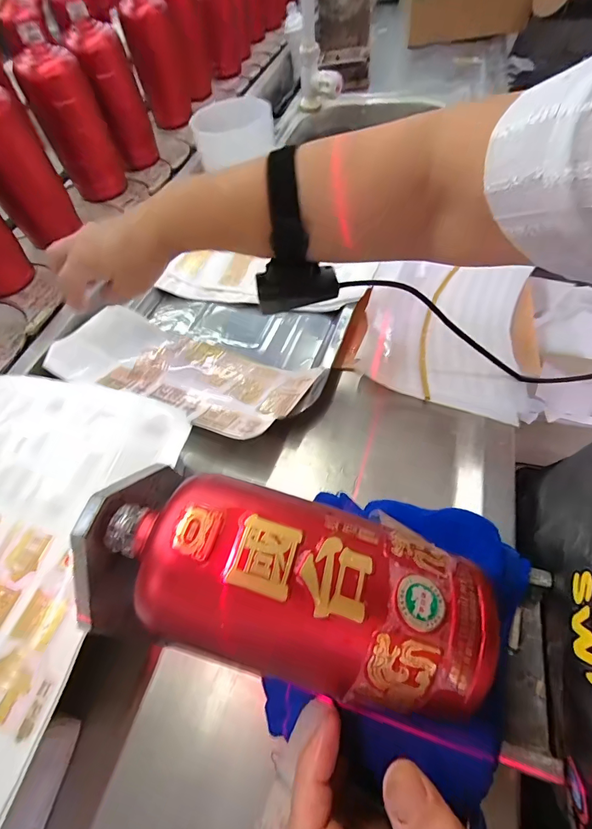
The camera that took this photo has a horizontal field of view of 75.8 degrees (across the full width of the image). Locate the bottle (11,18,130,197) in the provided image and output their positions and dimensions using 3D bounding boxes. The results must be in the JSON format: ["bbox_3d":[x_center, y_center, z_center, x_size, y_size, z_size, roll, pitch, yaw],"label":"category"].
[{"bbox_3d":[-0.315,-0.415,0.542,0.075,0.184,0.066,-19,58,-8],"label":"bottle"}]

